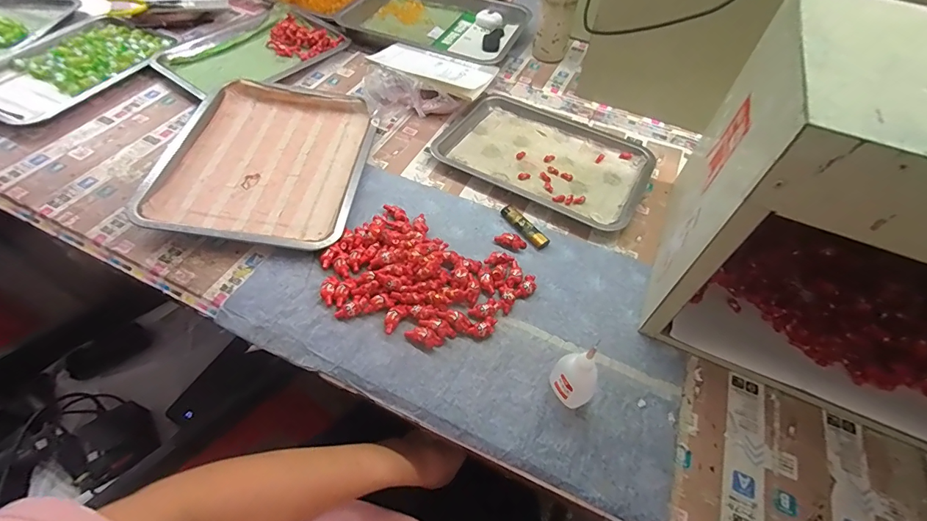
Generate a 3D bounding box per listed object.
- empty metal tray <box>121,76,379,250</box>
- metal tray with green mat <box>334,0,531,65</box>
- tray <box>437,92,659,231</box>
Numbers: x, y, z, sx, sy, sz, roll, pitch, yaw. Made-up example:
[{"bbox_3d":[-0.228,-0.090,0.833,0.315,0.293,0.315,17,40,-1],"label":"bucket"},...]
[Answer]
[{"bbox_3d":[-0.278,-0.150,0.610,0.263,0.032,0.308,6,53,-1],"label":"empty metal tray"},{"bbox_3d":[-0.047,-0.513,0.888,0.353,0.046,0.242,20,54,10],"label":"metal tray with green mat"},{"bbox_3d":[0.135,-0.176,0.668,0.311,0.022,0.225,26,55,14],"label":"tray"}]

